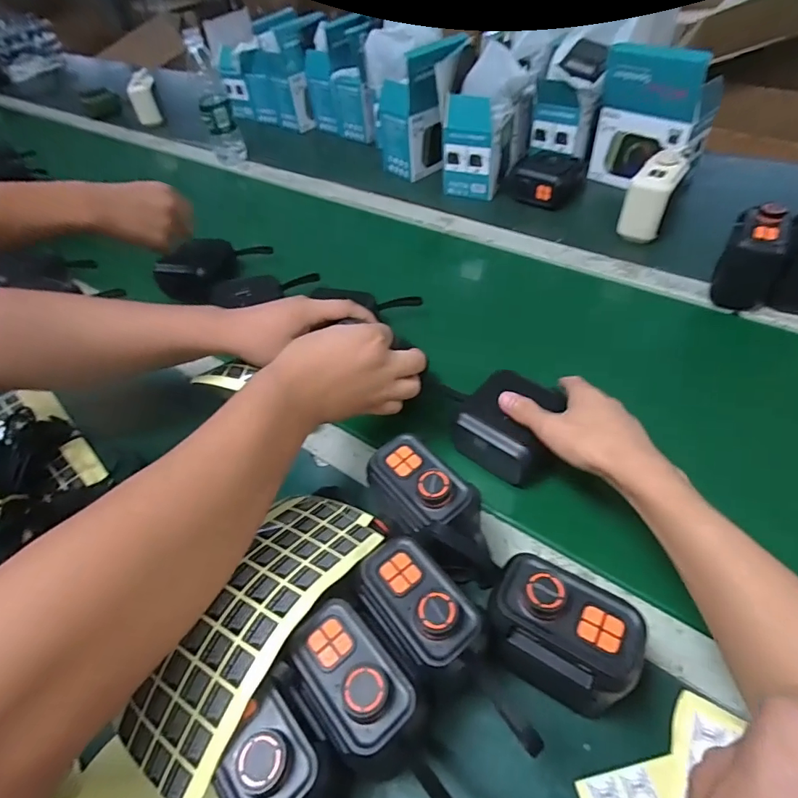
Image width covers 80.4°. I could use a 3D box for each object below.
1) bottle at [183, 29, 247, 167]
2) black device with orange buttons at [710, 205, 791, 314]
[{"bbox_3d":[-0.368,-0.583,0.949,0.069,0.233,0.066,-18,49,-9],"label":"bottle"},{"bbox_3d":[0.419,-0.163,0.562,0.060,0.107,0.066,24,55,25],"label":"black device with orange buttons"}]

